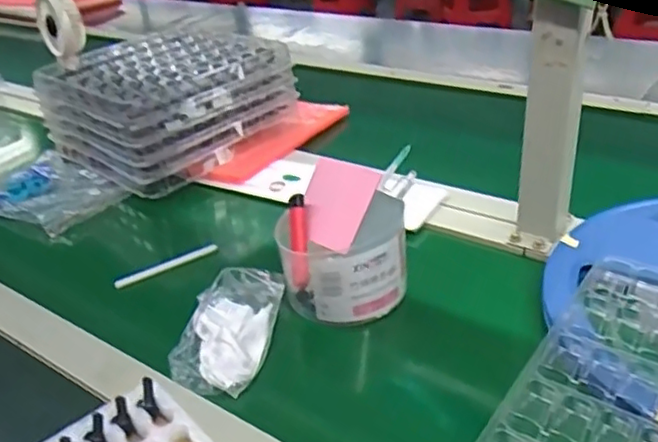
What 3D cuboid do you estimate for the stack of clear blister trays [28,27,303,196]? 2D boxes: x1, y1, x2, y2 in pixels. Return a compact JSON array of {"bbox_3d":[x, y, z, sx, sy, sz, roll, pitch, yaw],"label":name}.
[{"bbox_3d":[-0.223,-0.166,0.903,0.264,0.119,0.254,23,41,39],"label":"stack of clear blister trays"}]

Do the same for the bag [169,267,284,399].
[{"bbox_3d":[-0.084,0.088,0.551,0.077,0.035,0.124,1,31,11],"label":"bag"}]

